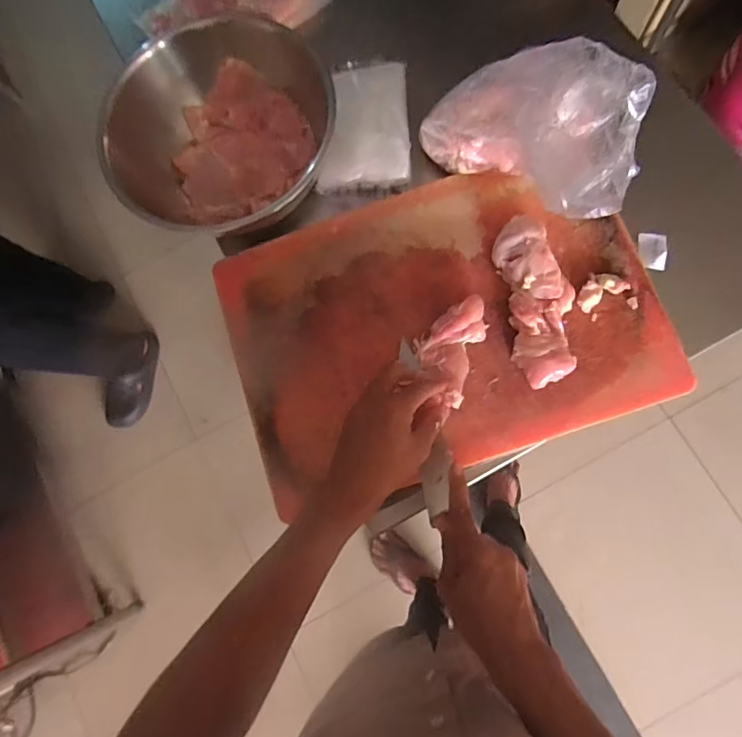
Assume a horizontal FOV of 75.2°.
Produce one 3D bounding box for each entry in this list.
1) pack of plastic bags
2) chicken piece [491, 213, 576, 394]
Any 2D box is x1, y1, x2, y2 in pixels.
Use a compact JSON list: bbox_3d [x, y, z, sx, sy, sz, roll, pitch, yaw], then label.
[{"bbox_3d":[-0.008,-0.307,0.599,0.109,0.032,0.171,-2,79,5],"label":"pack of plastic bags"},{"bbox_3d":[0.183,-0.075,0.521,0.069,0.030,0.181,-10,78,4],"label":"chicken piece"}]

